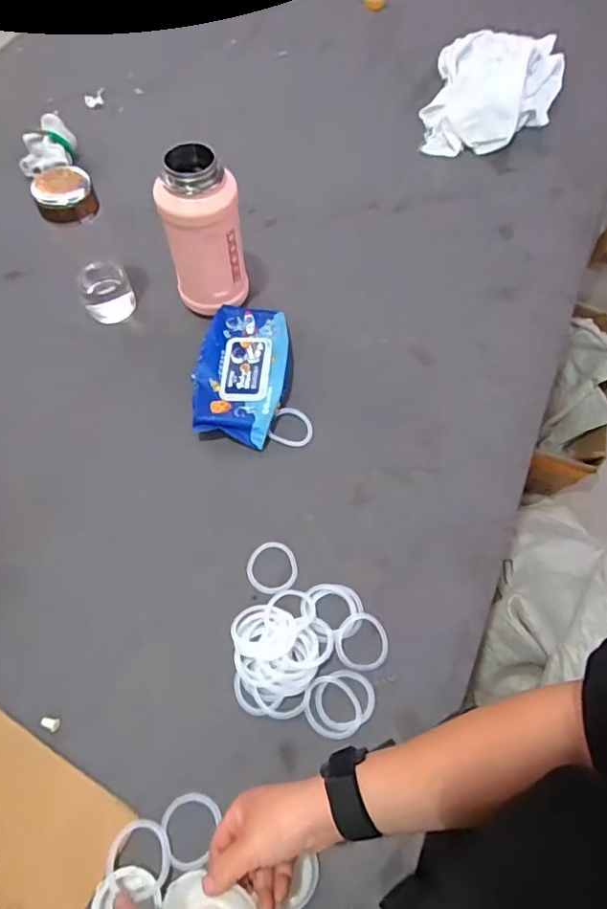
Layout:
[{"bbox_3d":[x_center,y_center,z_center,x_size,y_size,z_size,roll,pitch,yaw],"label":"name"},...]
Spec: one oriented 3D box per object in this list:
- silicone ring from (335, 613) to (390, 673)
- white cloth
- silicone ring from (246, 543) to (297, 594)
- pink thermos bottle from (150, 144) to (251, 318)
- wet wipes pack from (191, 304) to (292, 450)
[{"bbox_3d":[0.062,0.198,0.570,0.056,0.013,0.056,0,63,-1],"label":"silicone ring"},{"bbox_3d":[0.363,-0.696,1.015,0.235,0.054,0.413,16,64,7],"label":"white cloth"},{"bbox_3d":[-0.035,0.128,0.611,0.055,0.006,0.059,0,63,-1],"label":"silicone ring"},{"bbox_3d":[-0.125,-0.277,0.698,0.083,0.207,0.086,29,66,13],"label":"pink thermos bottle"},{"bbox_3d":[-0.080,-0.108,0.710,0.118,0.031,0.194,10,63,4],"label":"wet wipes pack"}]

